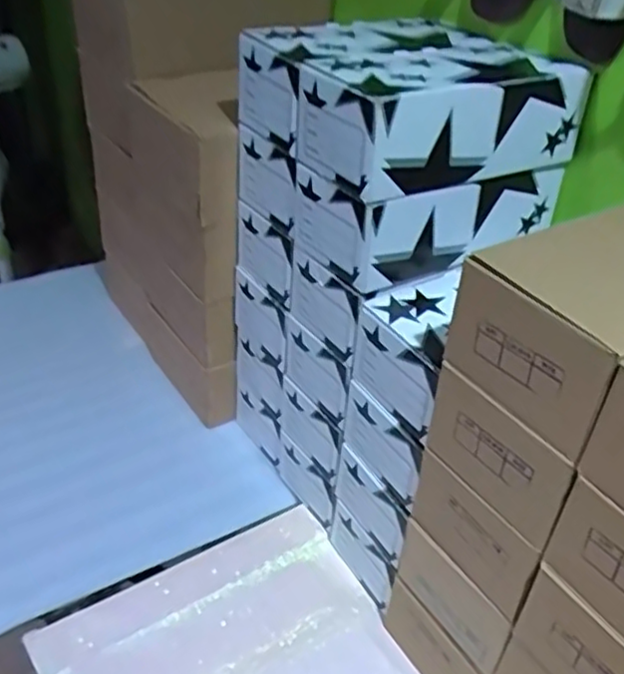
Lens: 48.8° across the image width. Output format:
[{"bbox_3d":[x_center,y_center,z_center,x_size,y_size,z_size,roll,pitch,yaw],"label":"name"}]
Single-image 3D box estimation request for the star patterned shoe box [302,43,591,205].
[{"bbox_3d":[0.125,-0.219,0.677,0.262,0.100,0.133,-19,43,-26],"label":"star patterned shoe box"}]

